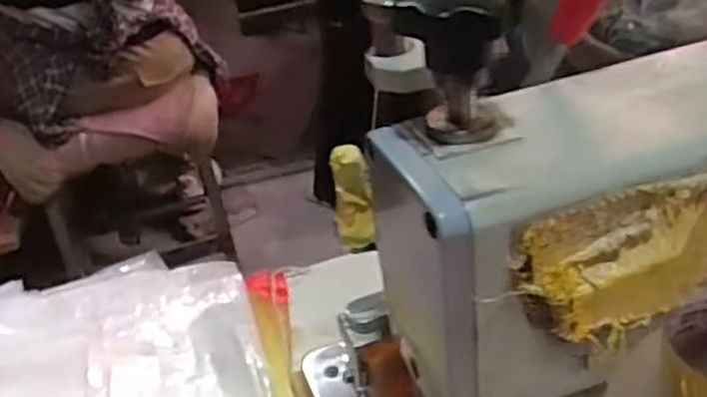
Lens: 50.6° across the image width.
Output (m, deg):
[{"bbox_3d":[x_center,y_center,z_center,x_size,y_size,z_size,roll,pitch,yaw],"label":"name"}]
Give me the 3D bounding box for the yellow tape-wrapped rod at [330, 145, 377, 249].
[{"bbox_3d":[0.000,0.000,0.363,0.018,0.050,0.015,-5,34,2],"label":"yellow tape-wrapped rod"}]

